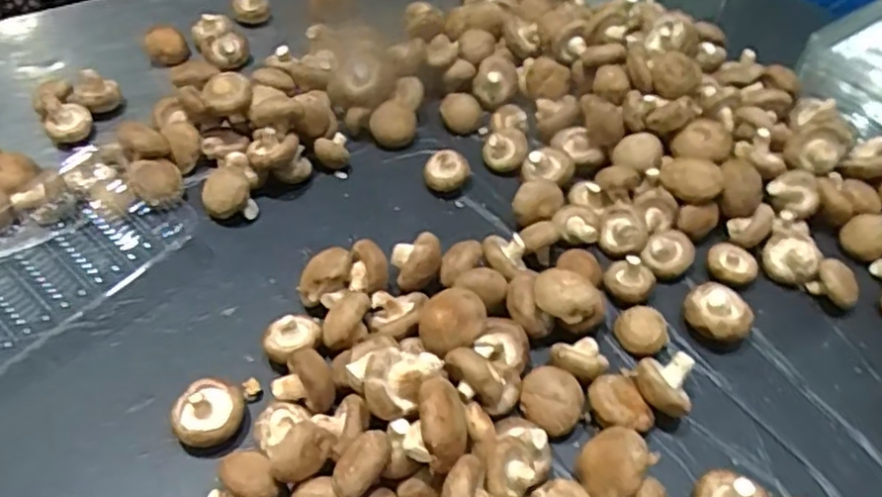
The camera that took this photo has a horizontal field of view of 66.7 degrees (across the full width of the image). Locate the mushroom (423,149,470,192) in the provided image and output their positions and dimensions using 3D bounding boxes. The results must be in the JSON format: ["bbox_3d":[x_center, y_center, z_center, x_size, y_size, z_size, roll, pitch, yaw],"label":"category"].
[{"bbox_3d":[0.005,-0.072,0.625,0.040,0.024,0.035,-3,49,-7],"label":"mushroom"}]

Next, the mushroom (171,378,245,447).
[{"bbox_3d":[-0.154,0.110,0.447,0.045,0.028,0.042,2,48,-2],"label":"mushroom"}]

